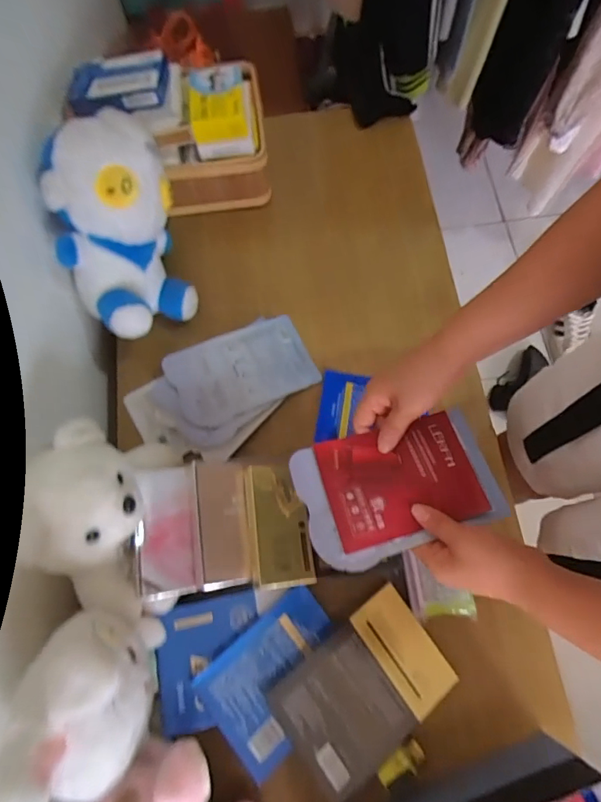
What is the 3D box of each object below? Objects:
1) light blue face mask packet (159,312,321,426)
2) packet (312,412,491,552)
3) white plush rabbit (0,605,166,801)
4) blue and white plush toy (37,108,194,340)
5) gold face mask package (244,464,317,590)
[{"bbox_3d":[-0.080,-0.045,0.632,0.189,0.006,0.121,-24,70,-14],"label":"light blue face mask packet"},{"bbox_3d":[0.098,0.075,0.449,0.147,0.008,0.105,-14,66,-8],"label":"packet"},{"bbox_3d":[-0.177,0.249,0.377,0.117,0.194,0.112,39,77,10],"label":"white plush rabbit"},{"bbox_3d":[-0.228,-0.211,0.585,0.136,0.181,0.237,-12,74,-4],"label":"blue and white plush toy"},{"bbox_3d":[-0.024,0.137,0.507,0.066,0.025,0.128,0,69,-21],"label":"gold face mask package"}]

